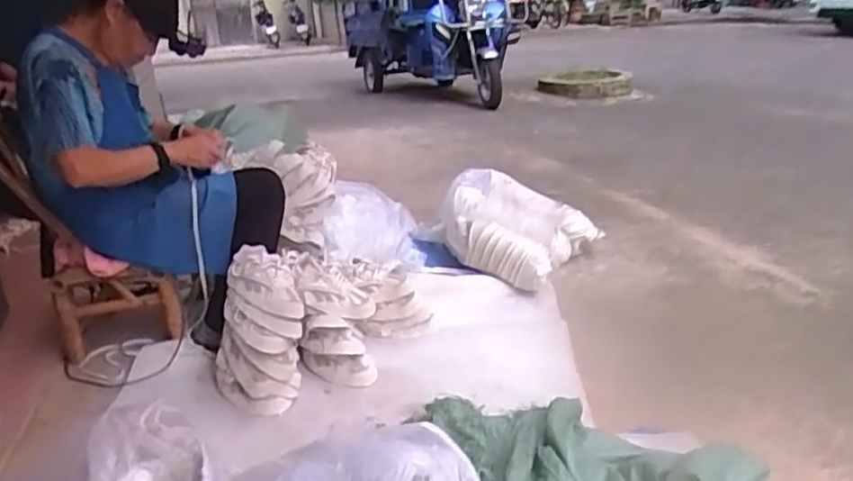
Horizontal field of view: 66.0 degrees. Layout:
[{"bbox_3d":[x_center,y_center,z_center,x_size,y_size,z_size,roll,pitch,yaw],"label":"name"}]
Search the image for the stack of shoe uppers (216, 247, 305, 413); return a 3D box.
[{"bbox_3d":[-0.361,0.190,1.407,0.195,0.275,0.214,-6,21,-12],"label":"stack of shoe uppers"}]

